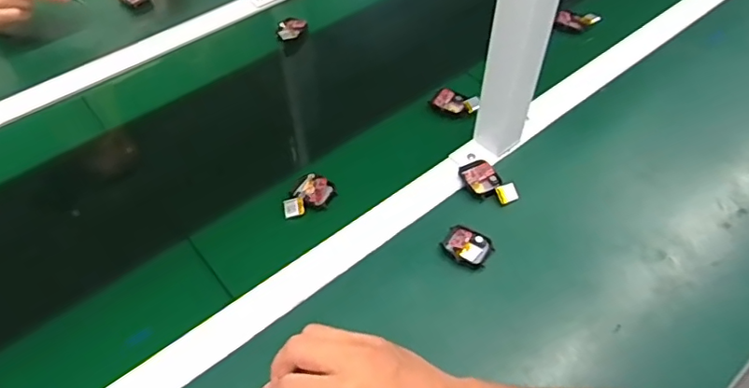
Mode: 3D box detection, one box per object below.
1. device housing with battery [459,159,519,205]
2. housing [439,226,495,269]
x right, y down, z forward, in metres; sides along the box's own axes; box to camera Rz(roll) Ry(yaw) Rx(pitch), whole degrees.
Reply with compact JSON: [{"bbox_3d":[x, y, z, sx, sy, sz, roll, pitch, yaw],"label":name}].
[{"bbox_3d":[0.121,-0.013,0.589,0.041,0.011,0.065,-22,54,-15],"label":"device housing with battery"},{"bbox_3d":[0.092,0.051,0.540,0.047,0.009,0.037,26,57,21],"label":"housing"}]

